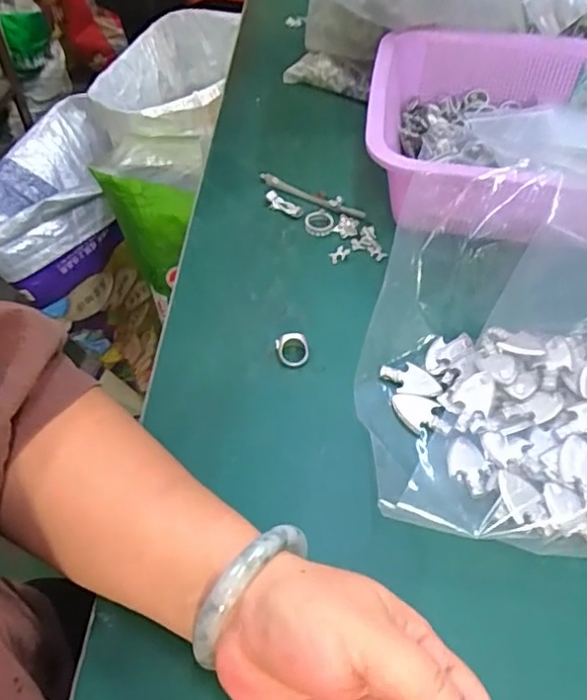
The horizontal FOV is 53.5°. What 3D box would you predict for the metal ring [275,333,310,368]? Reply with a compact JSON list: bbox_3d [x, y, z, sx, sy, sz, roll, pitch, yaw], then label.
[{"bbox_3d":[0.000,0.000,0.390,0.023,0.011,0.022,0,52,0],"label":"metal ring"}]

